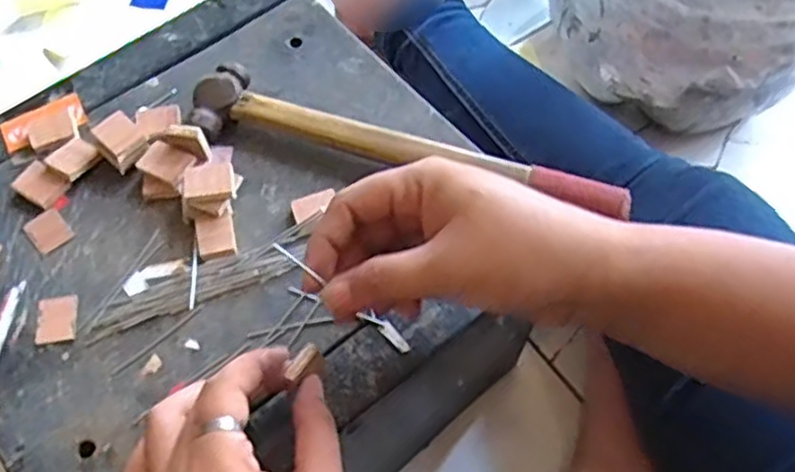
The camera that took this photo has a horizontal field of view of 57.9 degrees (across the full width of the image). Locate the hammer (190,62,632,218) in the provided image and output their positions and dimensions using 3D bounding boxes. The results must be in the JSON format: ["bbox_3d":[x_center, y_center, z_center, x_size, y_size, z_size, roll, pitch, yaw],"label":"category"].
[{"bbox_3d":[0.003,-0.045,0.386,0.234,0.022,0.044,17,63,10],"label":"hammer"}]

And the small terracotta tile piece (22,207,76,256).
[{"bbox_3d":[-0.183,-0.003,0.378,0.019,0.004,0.023,-37,67,-18],"label":"small terracotta tile piece"}]

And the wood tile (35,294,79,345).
[{"bbox_3d":[-0.168,0.040,0.353,0.019,0.004,0.025,-9,62,-4],"label":"wood tile"}]

